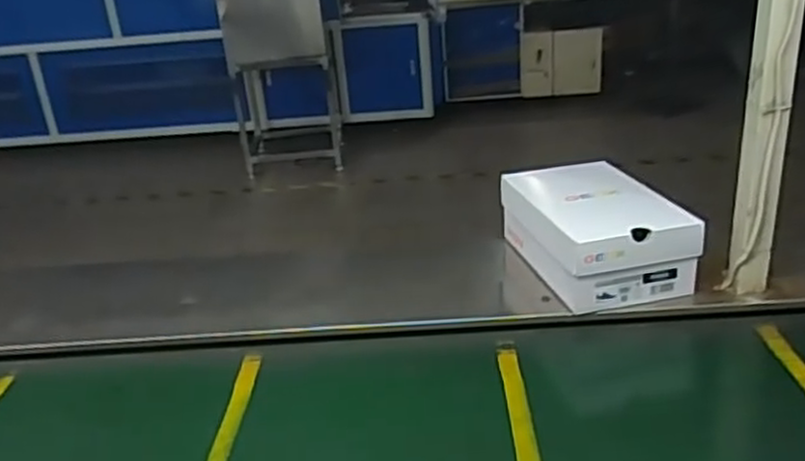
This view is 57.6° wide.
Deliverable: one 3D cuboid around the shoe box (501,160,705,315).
[{"bbox_3d":[0.288,0.000,1.132,0.188,0.129,0.295,-10,25,-8],"label":"shoe box"}]

